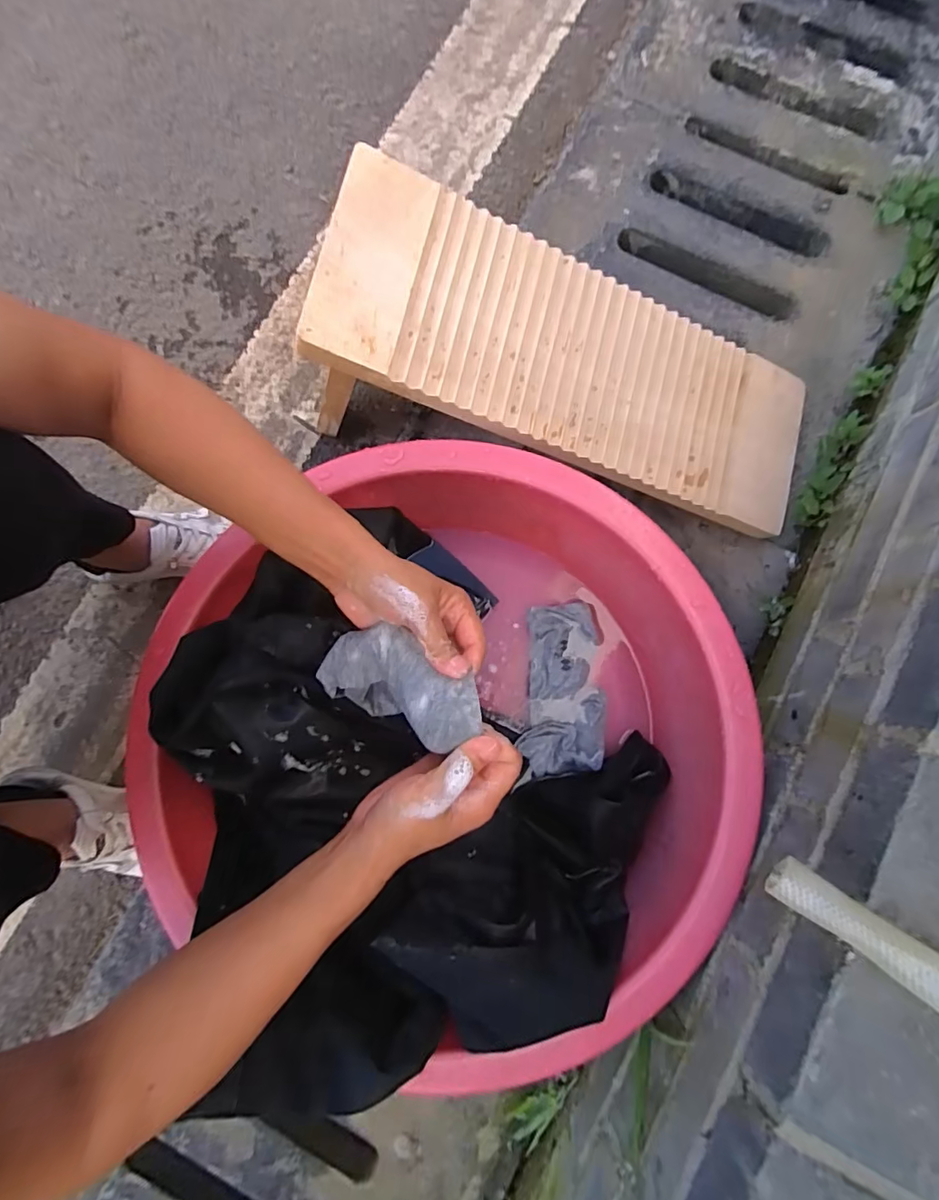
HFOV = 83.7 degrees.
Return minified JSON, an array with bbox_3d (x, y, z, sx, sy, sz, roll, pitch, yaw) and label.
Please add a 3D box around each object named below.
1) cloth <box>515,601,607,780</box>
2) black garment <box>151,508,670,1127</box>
[{"bbox_3d":[0.098,0.093,0.558,0.090,0.014,0.177,-3,80,1],"label":"cloth"},{"bbox_3d":[-0.029,0.143,0.462,0.384,0.156,0.418,0,82,2],"label":"black garment"}]

